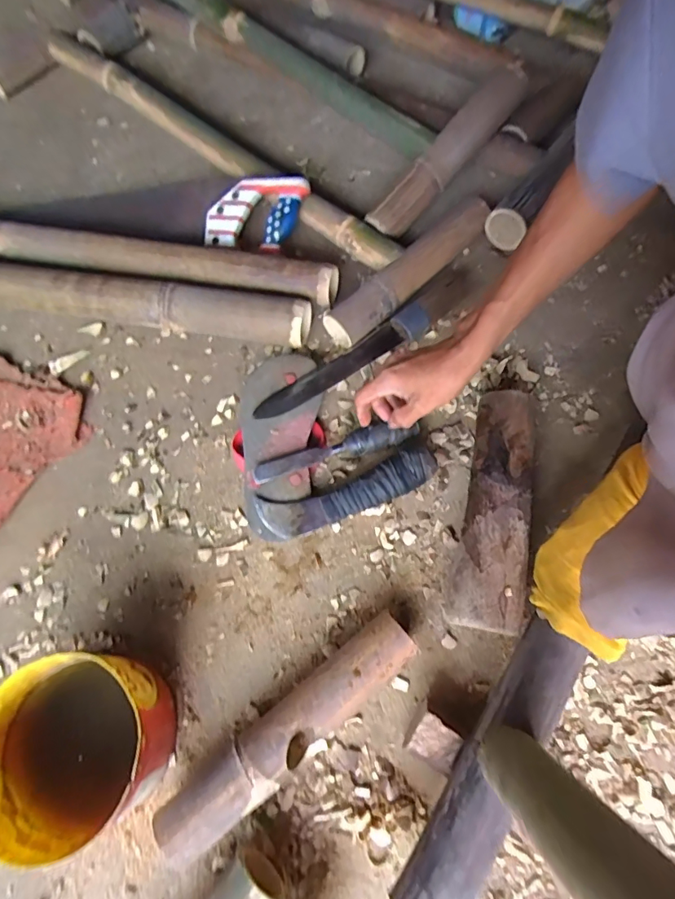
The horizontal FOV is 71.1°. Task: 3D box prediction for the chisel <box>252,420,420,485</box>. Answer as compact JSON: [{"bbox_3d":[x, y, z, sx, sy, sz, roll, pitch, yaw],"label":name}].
[{"bbox_3d":[-0.003,-0.001,0.552,0.196,0.021,0.030,-16,67,1],"label":"chisel"}]

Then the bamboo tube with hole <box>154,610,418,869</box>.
[{"bbox_3d":[-0.041,0.269,0.456,0.276,0.055,0.062,-35,71,-12],"label":"bamboo tube with hole"}]

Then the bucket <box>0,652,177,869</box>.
[{"bbox_3d":[-0.239,0.271,0.437,0.159,0.094,0.147,-1,68,2],"label":"bucket"}]

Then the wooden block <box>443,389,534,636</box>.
[{"bbox_3d":[0.172,0.061,0.511,0.068,0.055,0.257,14,67,6],"label":"wooden block"}]

